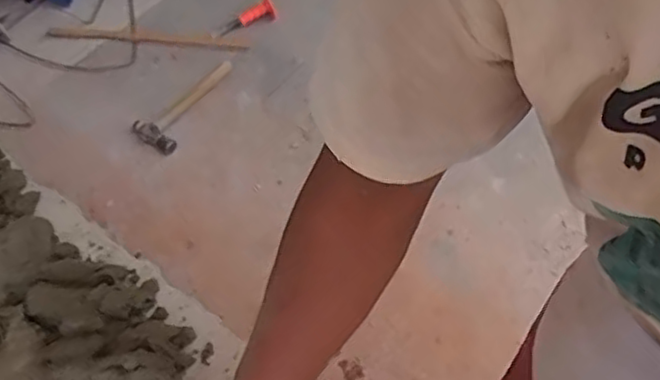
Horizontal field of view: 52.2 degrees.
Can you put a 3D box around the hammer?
[{"bbox_3d":[-0.362,-0.218,1.669,0.120,0.027,0.296,22,57,21],"label":"hammer"}]

